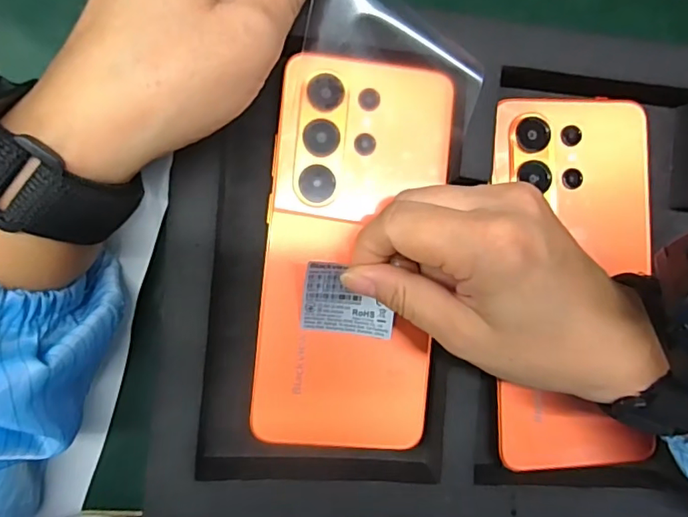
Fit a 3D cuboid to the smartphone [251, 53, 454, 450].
[{"bbox_3d":[0.004,-0.002,0.235,0.077,0.009,0.170,4,92,-6],"label":"smartphone"}]

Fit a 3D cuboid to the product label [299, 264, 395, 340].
[{"bbox_3d":[0.002,0.018,0.226,0.039,0.005,0.033,7,111,-1],"label":"product label"}]

